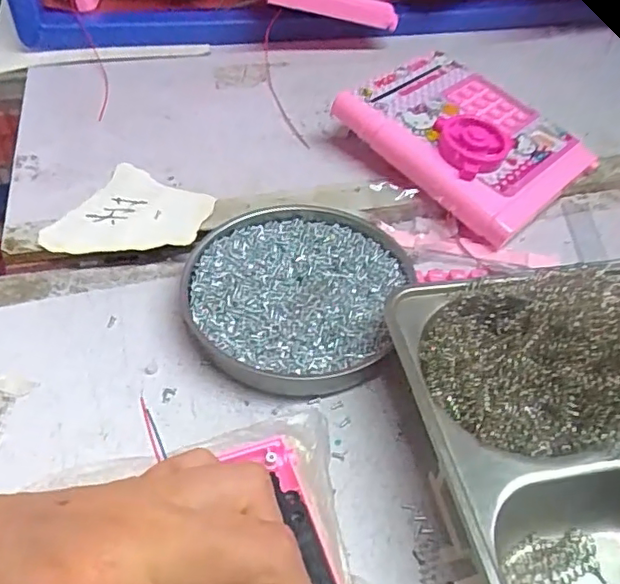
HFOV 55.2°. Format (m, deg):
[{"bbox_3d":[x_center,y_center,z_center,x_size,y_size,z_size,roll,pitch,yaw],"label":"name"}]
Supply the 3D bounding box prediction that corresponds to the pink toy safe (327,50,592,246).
[{"bbox_3d":[0.118,-0.119,0.438,0.126,0.031,0.153,-37,69,-28],"label":"pink toy safe"}]

